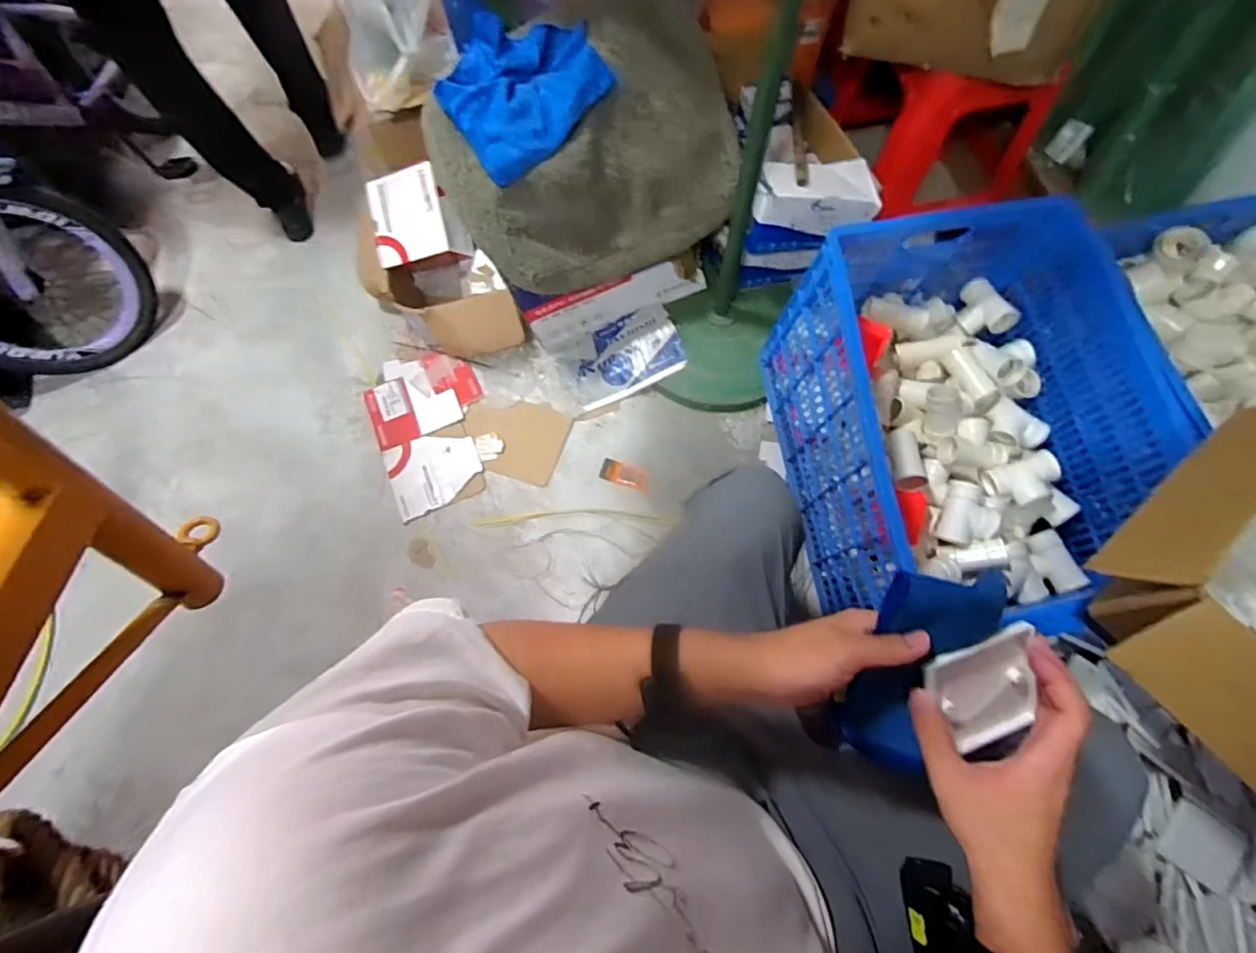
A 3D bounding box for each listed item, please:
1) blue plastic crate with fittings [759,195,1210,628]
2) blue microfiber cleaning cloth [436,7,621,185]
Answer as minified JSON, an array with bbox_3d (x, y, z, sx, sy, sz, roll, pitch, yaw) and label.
[{"bbox_3d":[0.602,-0.120,1.077,0.509,0.385,0.702,-8,70,-2],"label":"blue plastic crate with fittings"},{"bbox_3d":[-0.197,-0.702,1.022,0.280,0.102,0.235,-40,75,-12],"label":"blue microfiber cleaning cloth"}]

